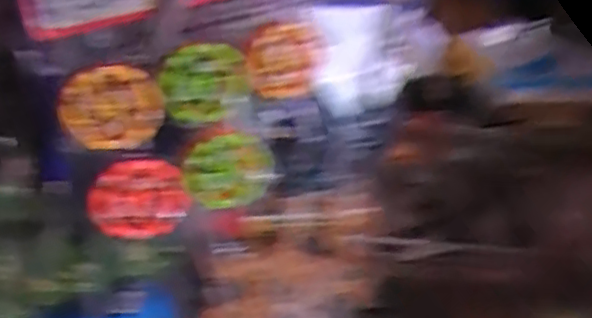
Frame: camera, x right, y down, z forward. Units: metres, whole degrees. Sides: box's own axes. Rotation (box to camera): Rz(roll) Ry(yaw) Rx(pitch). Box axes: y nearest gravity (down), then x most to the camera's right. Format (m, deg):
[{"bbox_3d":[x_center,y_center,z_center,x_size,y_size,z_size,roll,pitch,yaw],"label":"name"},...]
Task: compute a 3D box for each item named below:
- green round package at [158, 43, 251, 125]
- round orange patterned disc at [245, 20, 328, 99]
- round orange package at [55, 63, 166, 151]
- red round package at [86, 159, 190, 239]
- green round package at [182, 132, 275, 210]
[{"bbox_3d":[-0.050,-0.041,0.341,0.050,0.041,0.015,-7,30,-27],"label":"green round package"},{"bbox_3d":[-0.005,-0.057,0.360,0.053,0.042,0.015,-14,34,-36],"label":"round orange patterned disc"},{"bbox_3d":[-0.093,-0.026,0.319,0.049,0.042,0.009,-5,29,-23],"label":"round orange package"},{"bbox_3d":[-0.083,0.022,0.335,0.051,0.042,0.009,-3,29,-20],"label":"red round package"},{"bbox_3d":[-0.038,0.007,0.355,0.053,0.045,0.011,-9,31,-29],"label":"green round package"}]

